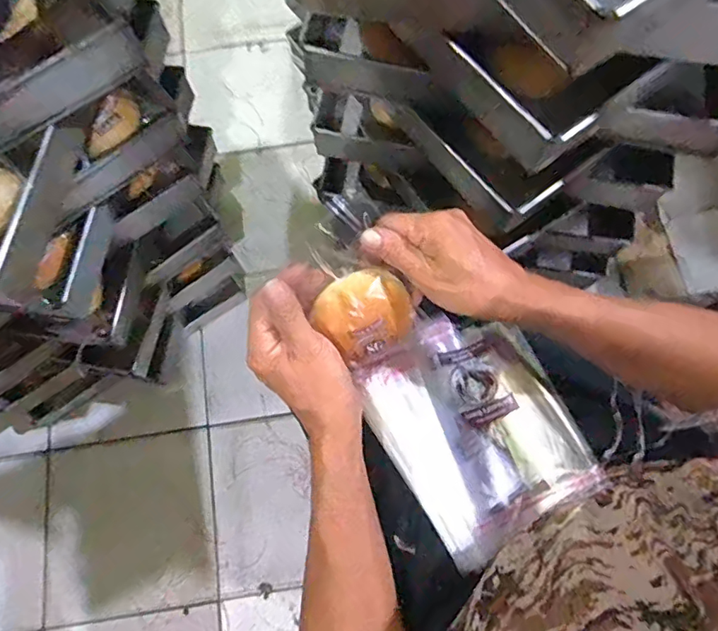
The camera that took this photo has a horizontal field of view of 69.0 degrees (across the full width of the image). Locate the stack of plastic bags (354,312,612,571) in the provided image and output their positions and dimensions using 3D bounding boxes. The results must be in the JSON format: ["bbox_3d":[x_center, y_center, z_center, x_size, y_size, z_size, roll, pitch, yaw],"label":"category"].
[{"bbox_3d":[0.112,0.099,0.497,0.176,0.054,0.199,-28,75,-8],"label":"stack of plastic bags"}]

